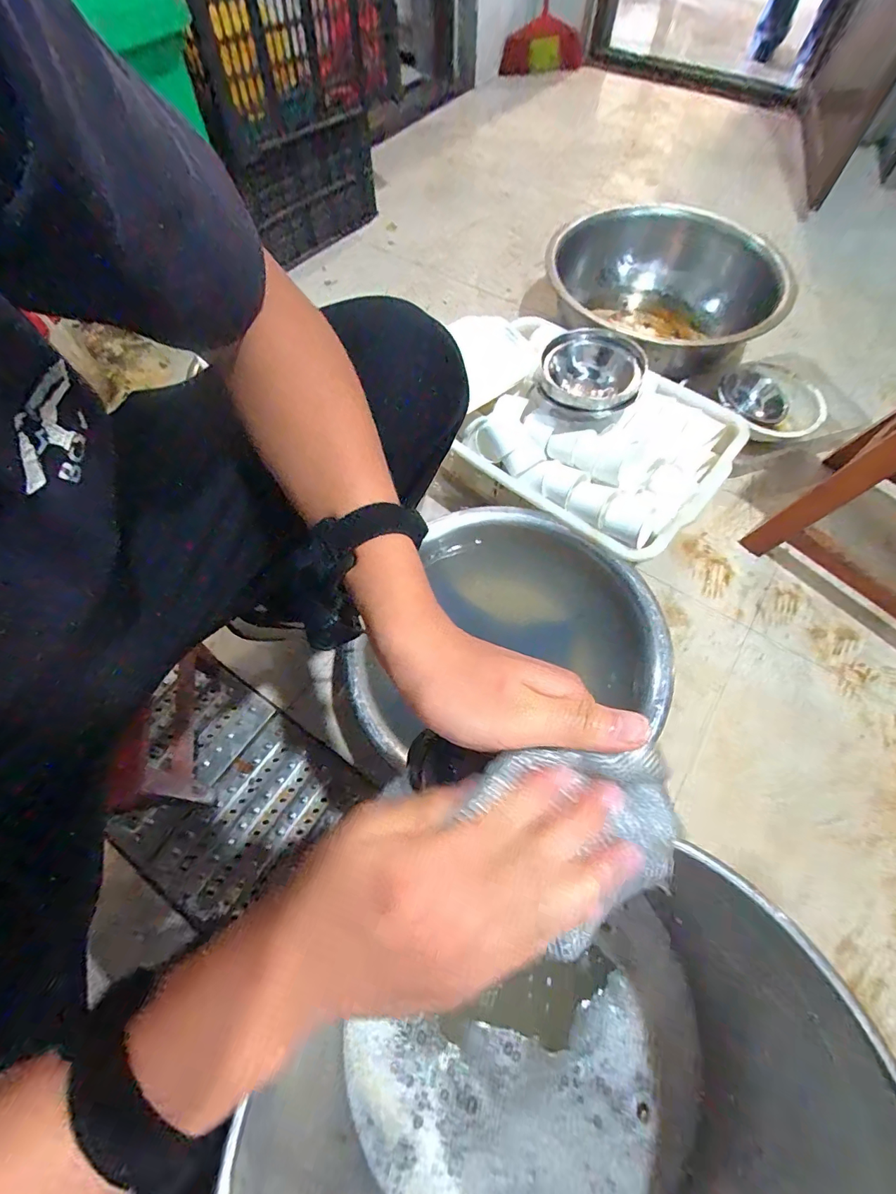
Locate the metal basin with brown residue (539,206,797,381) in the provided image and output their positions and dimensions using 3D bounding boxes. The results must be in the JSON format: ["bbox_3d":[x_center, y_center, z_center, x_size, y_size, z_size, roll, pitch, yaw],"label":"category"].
[{"bbox_3d":[0.481,-0.719,1.111,0.552,0.211,0.490,22,66,11],"label":"metal basin with brown residue"}]

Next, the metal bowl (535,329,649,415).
[{"bbox_3d":[0.241,-0.365,0.775,0.160,0.078,0.171,0,64,0],"label":"metal bowl"}]

